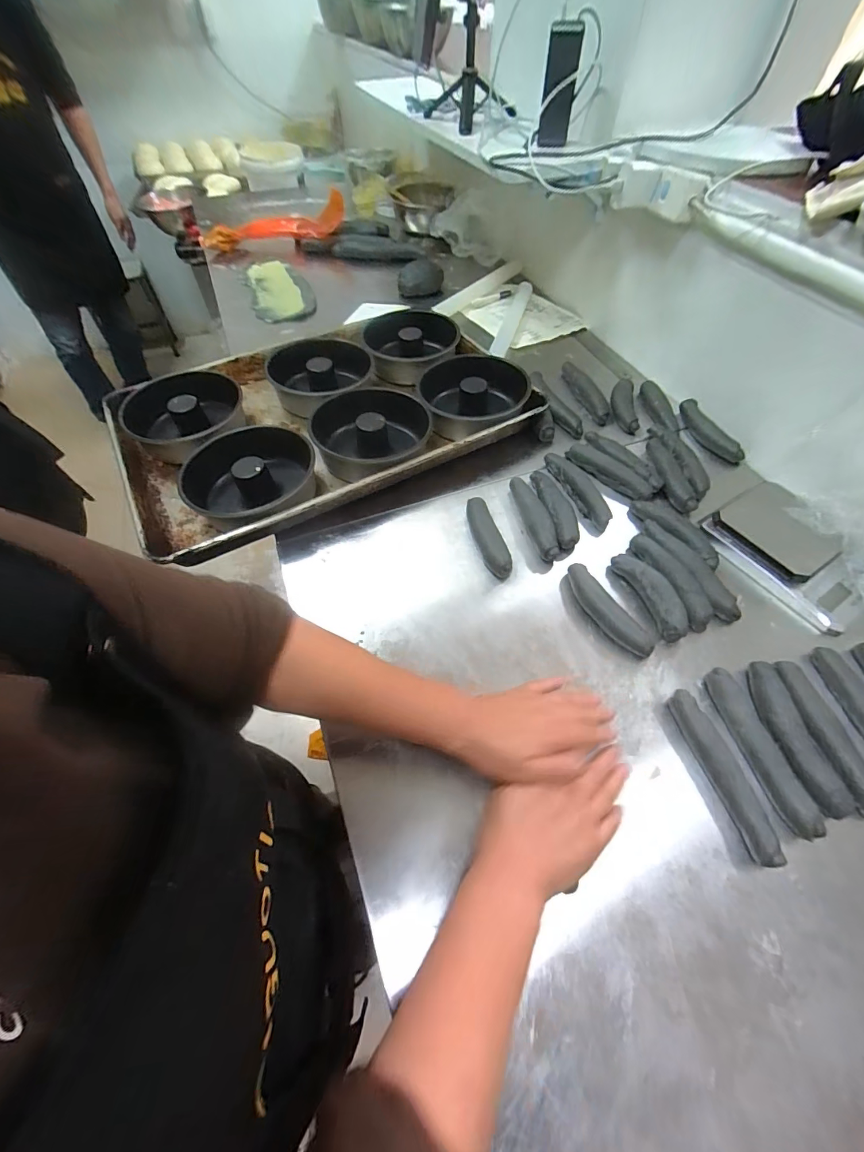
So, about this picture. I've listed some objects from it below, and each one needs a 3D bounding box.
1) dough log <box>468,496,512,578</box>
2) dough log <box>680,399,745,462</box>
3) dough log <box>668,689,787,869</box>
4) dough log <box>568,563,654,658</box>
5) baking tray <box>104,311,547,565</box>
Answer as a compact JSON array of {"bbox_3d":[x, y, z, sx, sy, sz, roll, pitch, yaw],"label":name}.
[{"bbox_3d":[0.073,-0.050,0.558,0.033,0.022,0.118,-13,57,-9],"label":"dough log"},{"bbox_3d":[0.441,-0.231,0.682,0.026,0.030,0.128,-20,58,-13],"label":"dough log"},{"bbox_3d":[0.268,0.180,0.395,0.023,0.027,0.146,-12,57,-9],"label":"dough log"},{"bbox_3d":[0.197,0.040,0.492,0.030,0.027,0.126,-27,60,-18],"label":"dough log"},{"bbox_3d":[-0.171,-0.264,0.679,0.582,0.062,0.404,-25,60,-17],"label":"baking tray"}]

